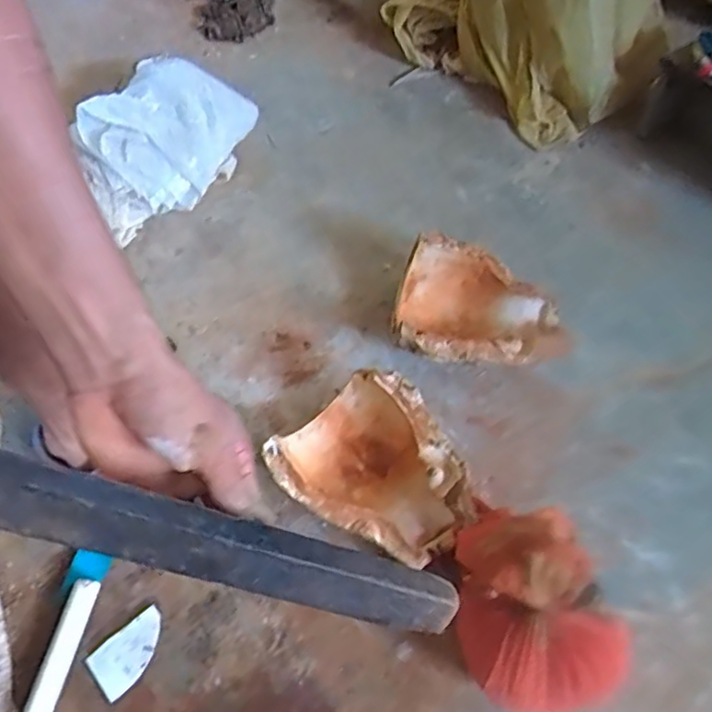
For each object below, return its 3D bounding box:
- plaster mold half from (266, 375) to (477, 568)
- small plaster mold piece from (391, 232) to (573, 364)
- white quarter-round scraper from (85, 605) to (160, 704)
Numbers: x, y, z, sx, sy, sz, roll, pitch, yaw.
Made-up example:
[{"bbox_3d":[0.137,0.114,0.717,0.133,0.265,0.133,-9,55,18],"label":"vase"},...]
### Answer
[{"bbox_3d":[0.021,0.140,0.728,0.187,0.088,0.223,-39,64,-24],"label":"plaster mold half"},{"bbox_3d":[0.165,-0.036,0.846,0.242,0.097,0.199,19,57,12],"label":"small plaster mold piece"},{"bbox_3d":[-0.238,0.311,0.651,0.052,0.004,0.082,39,61,22],"label":"white quarter-round scraper"}]

